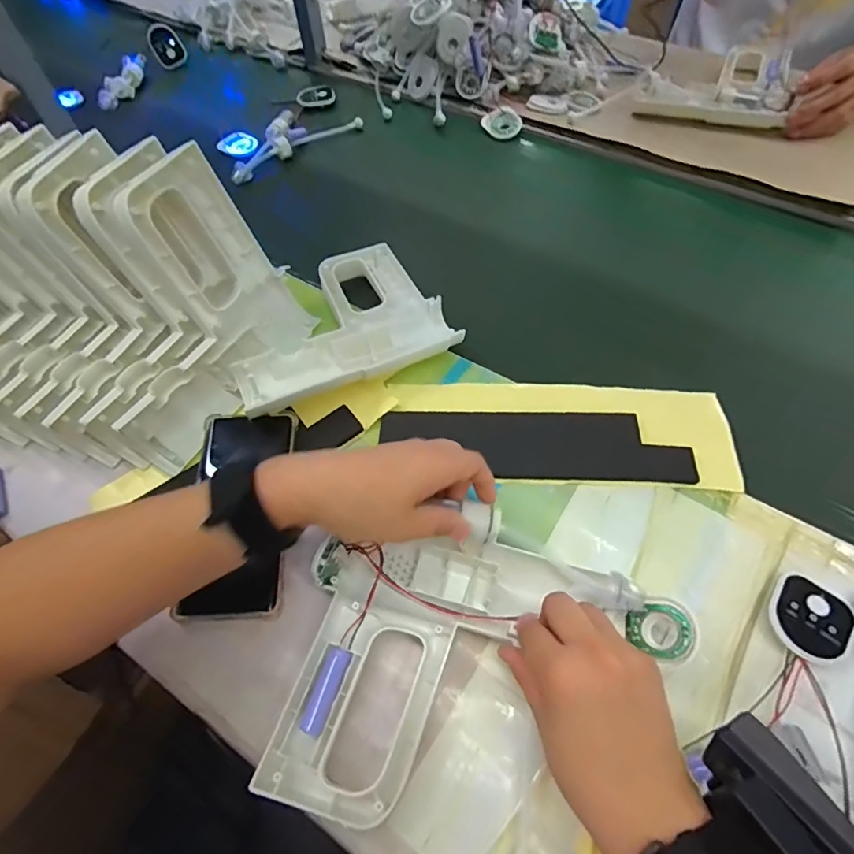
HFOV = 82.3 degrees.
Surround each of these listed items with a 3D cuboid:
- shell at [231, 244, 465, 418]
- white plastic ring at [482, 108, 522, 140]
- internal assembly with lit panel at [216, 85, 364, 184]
[{"bbox_3d":[-0.092,-0.105,0.477,0.204,0.033,0.179,-23,60,-11],"label":"shell"},{"bbox_3d":[0.107,-0.434,0.698,0.050,0.004,0.046,-21,84,4],"label":"white plastic ring"},{"bbox_3d":[-0.206,-0.433,0.701,0.208,0.024,0.139,-31,62,-15],"label":"internal assembly with lit panel"}]

